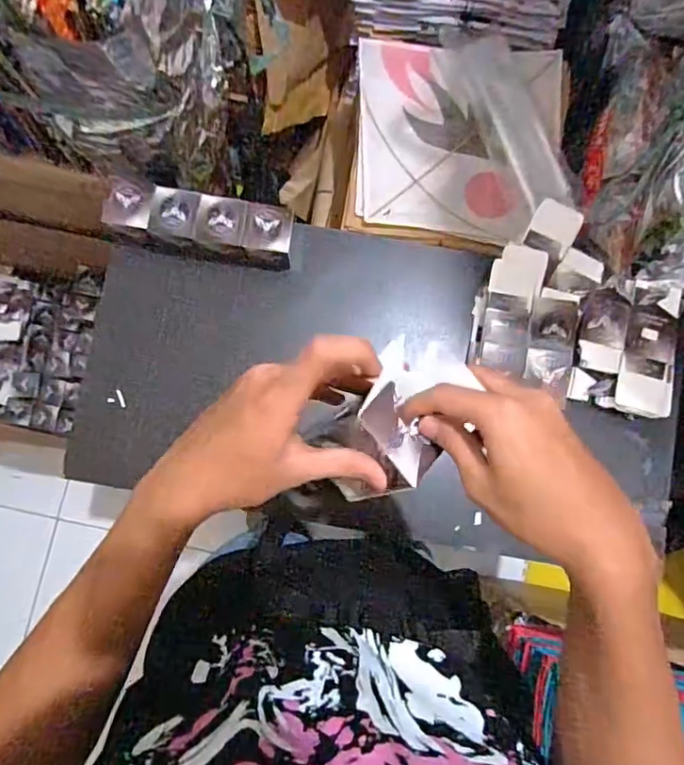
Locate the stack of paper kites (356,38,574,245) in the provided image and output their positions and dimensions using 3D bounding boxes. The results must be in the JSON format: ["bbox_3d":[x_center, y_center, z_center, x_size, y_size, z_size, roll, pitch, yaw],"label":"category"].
[{"bbox_3d":[0.196,-0.407,0.902,0.352,0.030,0.347,8,82,1],"label":"stack of paper kites"}]

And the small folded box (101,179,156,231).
[{"bbox_3d":[-0.269,-0.226,0.686,0.060,0.008,0.061,11,82,1],"label":"small folded box"}]

